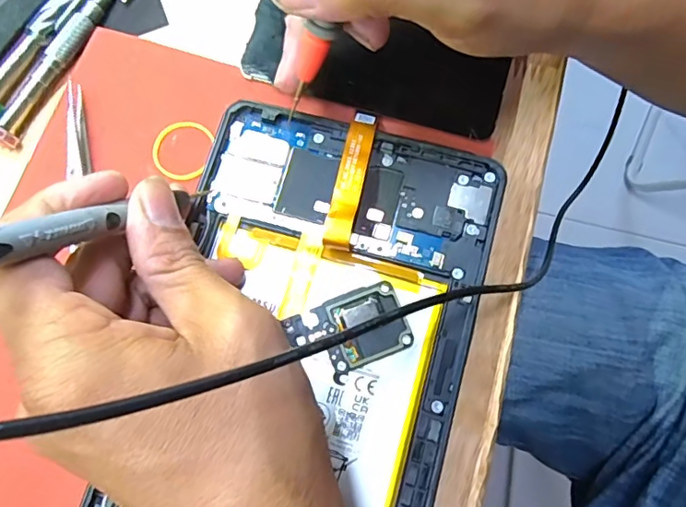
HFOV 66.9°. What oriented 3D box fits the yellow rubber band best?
[{"bbox_3d":[-0.071,-0.046,0.228,0.026,0.004,0.028,9,76,3],"label":"yellow rubber band"}]

